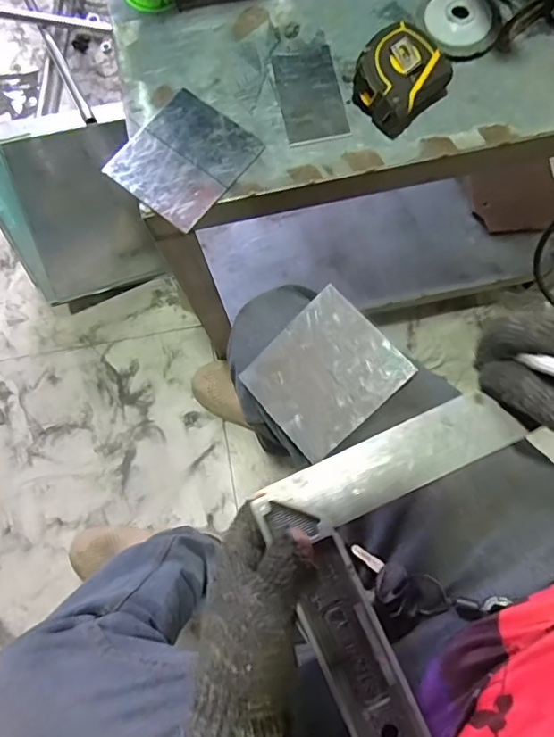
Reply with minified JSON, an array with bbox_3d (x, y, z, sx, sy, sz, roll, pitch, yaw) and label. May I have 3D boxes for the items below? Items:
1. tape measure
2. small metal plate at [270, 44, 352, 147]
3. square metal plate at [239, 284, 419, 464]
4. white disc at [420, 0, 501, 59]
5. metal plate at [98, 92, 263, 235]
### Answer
[{"bbox_3d":[0.107,-0.254,0.450,0.067,0.044,0.070,43,81,10],"label":"tape measure"},{"bbox_3d":[0.030,-0.250,0.474,0.056,0.004,0.095,-12,77,2],"label":"small metal plate"},{"bbox_3d":[0.037,0.004,0.418,0.109,0.004,0.100,-45,74,11],"label":"square metal plate"},{"bbox_3d":[0.168,-0.322,0.473,0.068,0.016,0.072,0,77,2],"label":"white disc"},{"bbox_3d":[-0.084,-0.187,0.461,0.099,0.005,0.107,37,81,9],"label":"metal plate"}]

